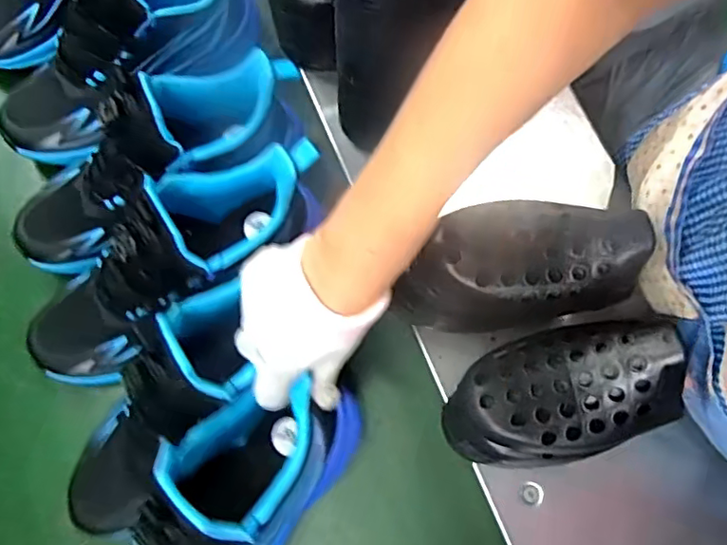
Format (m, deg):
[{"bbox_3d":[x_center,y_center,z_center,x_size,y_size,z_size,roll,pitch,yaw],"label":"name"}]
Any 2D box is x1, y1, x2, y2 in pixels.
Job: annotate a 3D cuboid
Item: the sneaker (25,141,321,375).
[{"bbox_3d":[-0.149,-0.011,0.455,0.264,0.150,0.091,-32,77,-8],"label":"sneaker"}]

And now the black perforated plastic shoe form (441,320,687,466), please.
[{"bbox_3d":[0.133,0.081,0.389,0.152,0.064,0.081,-18,75,-5],"label":"black perforated plastic shoe form"}]

